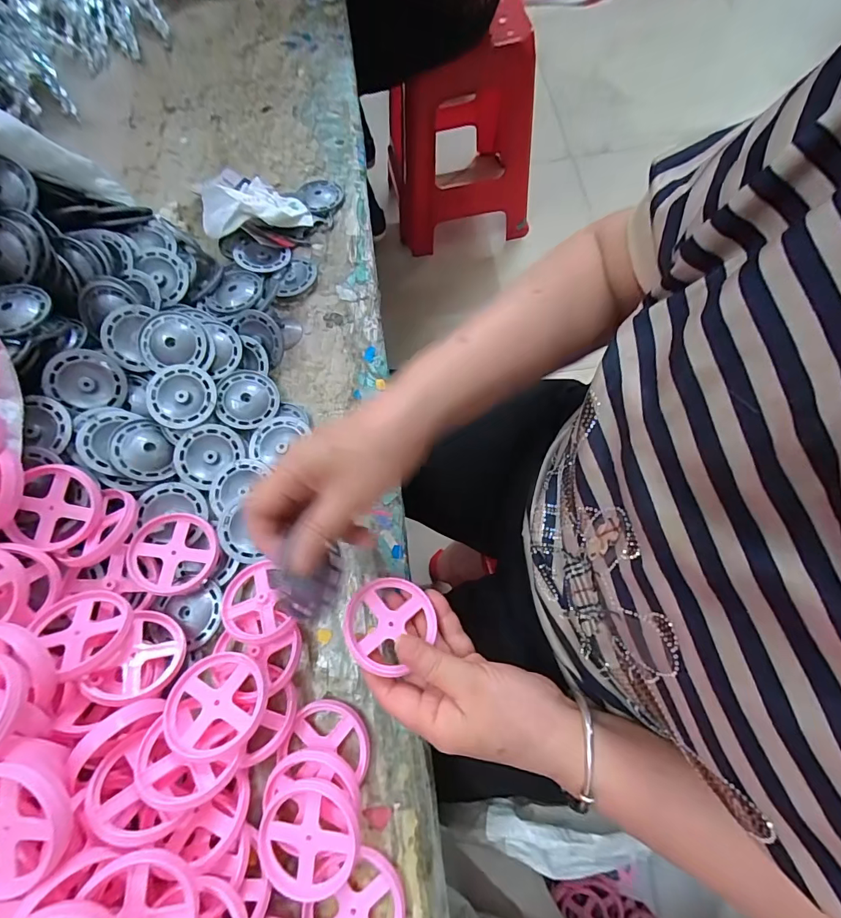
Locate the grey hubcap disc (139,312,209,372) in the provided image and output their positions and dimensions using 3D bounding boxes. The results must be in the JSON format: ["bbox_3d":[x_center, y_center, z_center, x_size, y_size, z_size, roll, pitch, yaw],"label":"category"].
[{"bbox_3d":[-0.224,-0.108,0.395,0.055,0.011,0.055,0,89,-5],"label":"grey hubcap disc"}]

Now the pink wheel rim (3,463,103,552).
[{"bbox_3d":[-0.274,0.037,0.331,0.051,0.016,0.062,14,81,-12],"label":"pink wheel rim"}]

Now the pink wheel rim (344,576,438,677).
[{"bbox_3d":[-0.021,0.114,0.303,0.062,0.007,0.061,9,58,-15],"label":"pink wheel rim"}]

